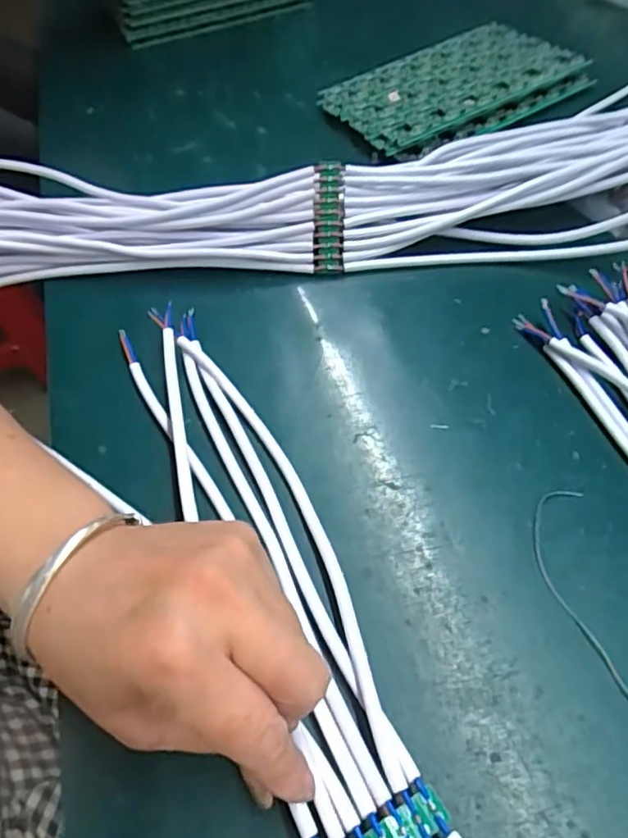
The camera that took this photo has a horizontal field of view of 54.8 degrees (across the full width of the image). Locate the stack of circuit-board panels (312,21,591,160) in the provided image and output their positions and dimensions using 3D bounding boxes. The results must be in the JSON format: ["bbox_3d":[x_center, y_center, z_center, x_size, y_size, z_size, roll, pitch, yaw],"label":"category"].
[{"bbox_3d":[0.122,-0.295,0.531,0.217,0.016,0.134,-30,58,-16],"label":"stack of circuit-board panels"}]

